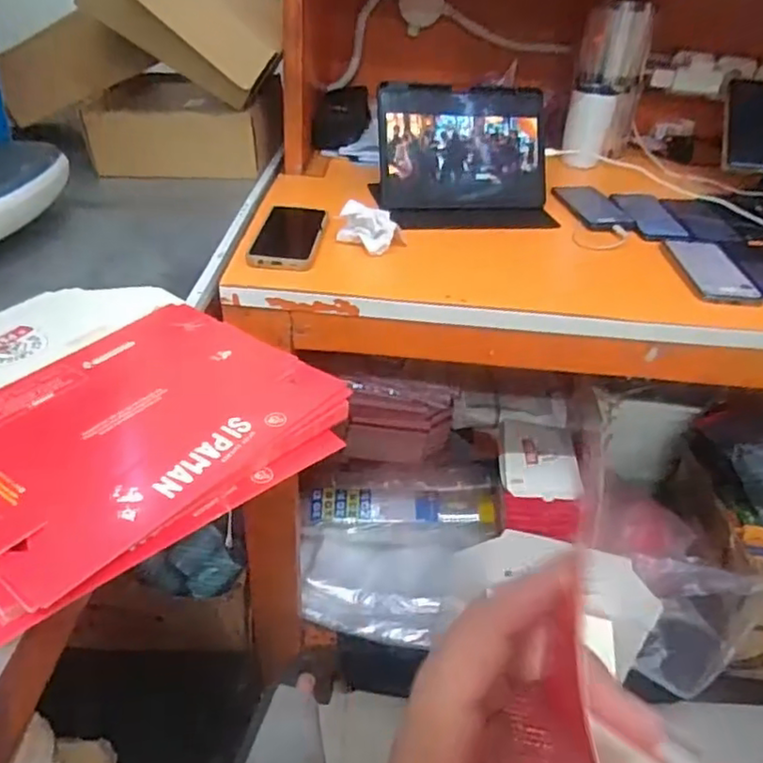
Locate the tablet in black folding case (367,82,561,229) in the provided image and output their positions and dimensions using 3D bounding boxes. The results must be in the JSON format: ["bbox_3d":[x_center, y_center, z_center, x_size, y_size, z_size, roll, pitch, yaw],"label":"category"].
[{"bbox_3d":[0.124,-0.333,0.960,0.262,0.170,0.137,-3,37,-9],"label":"tablet in black folding case"}]

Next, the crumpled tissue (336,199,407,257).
[{"bbox_3d":[-0.013,-0.196,0.813,0.085,0.051,0.052,2,36,0],"label":"crumpled tissue"}]

